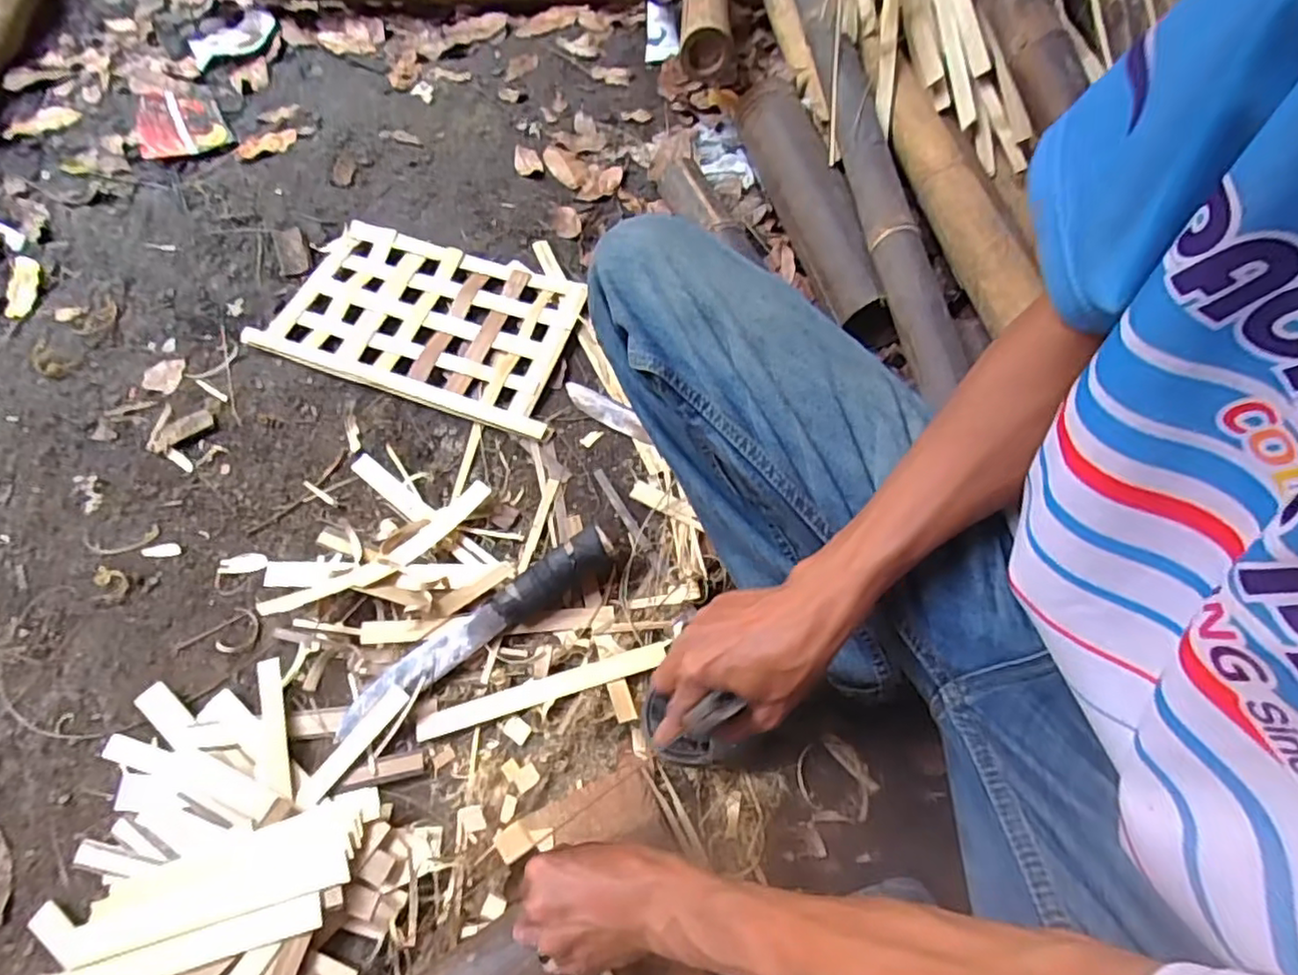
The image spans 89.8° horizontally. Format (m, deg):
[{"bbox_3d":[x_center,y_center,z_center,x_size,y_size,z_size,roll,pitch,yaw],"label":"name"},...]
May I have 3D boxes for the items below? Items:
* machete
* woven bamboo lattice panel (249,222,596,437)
[{"bbox_3d":[-0.169,0.135,0.639,0.296,0.048,0.040,-31,69,-16],"label":"machete"},{"bbox_3d":[-0.284,-0.212,0.824,0.369,0.017,0.232,15,67,5],"label":"woven bamboo lattice panel"}]

